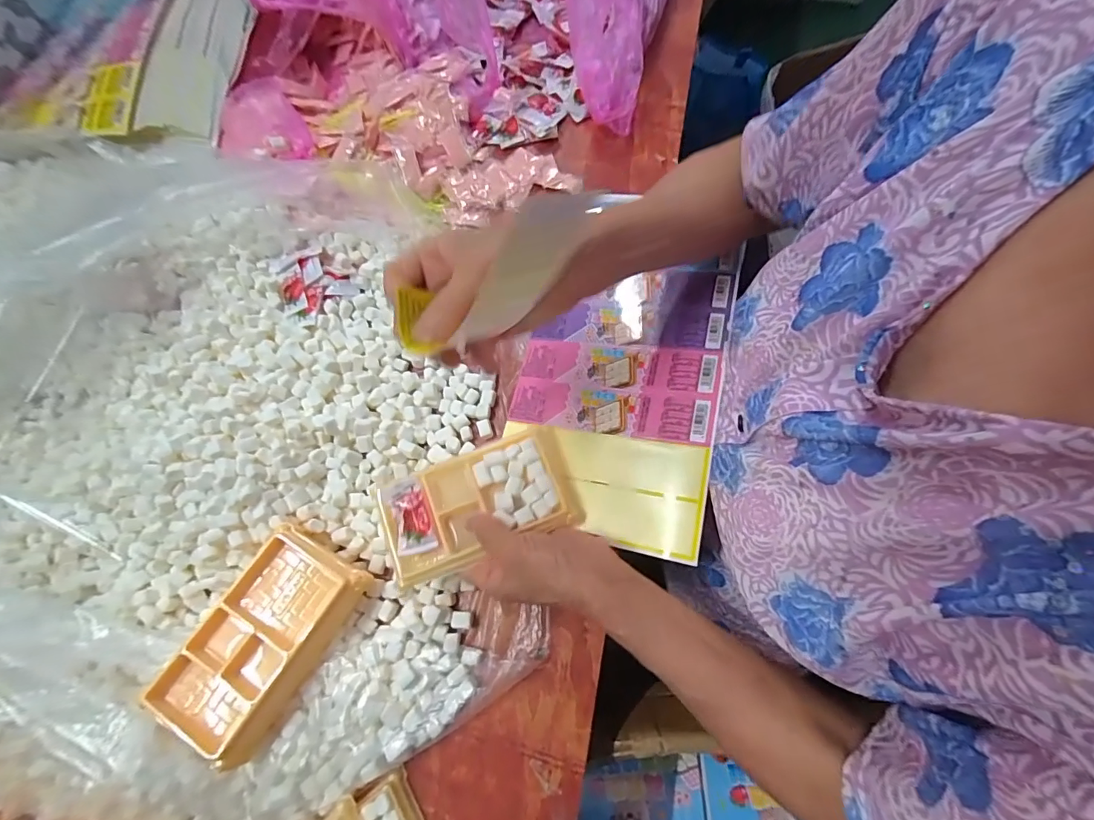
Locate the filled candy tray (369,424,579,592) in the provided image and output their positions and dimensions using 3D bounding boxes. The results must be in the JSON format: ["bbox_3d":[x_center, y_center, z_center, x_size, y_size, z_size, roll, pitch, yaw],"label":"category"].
[{"bbox_3d":[-0.051,0.069,0.350,0.141,0.028,0.077,-20,74,-7],"label":"filled candy tray"}]

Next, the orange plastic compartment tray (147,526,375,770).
[{"bbox_3d":[-0.205,0.164,0.334,0.081,0.043,0.138,27,77,13],"label":"orange plastic compartment tray"}]

